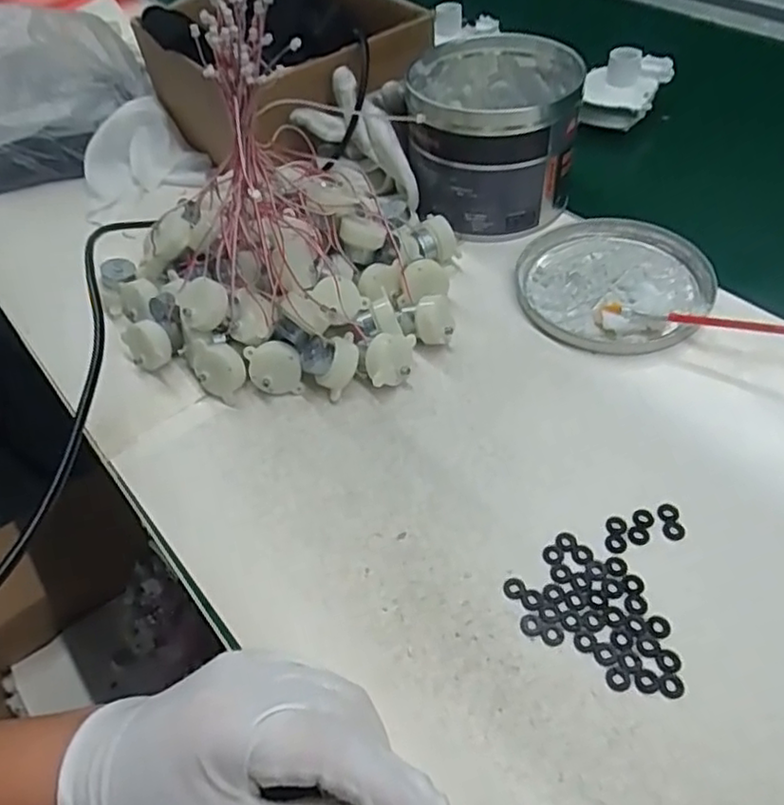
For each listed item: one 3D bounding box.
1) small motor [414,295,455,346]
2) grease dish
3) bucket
[{"bbox_3d":[0.028,-0.052,0.424,0.025,0.027,0.022,-2,49,4],"label":"small motor"},{"bbox_3d":[0.157,-0.088,0.456,0.125,0.017,0.131,-3,49,3],"label":"grease dish"},{"bbox_3d":[0.078,-0.207,0.508,0.124,0.097,0.130,0,49,6],"label":"bucket"}]

